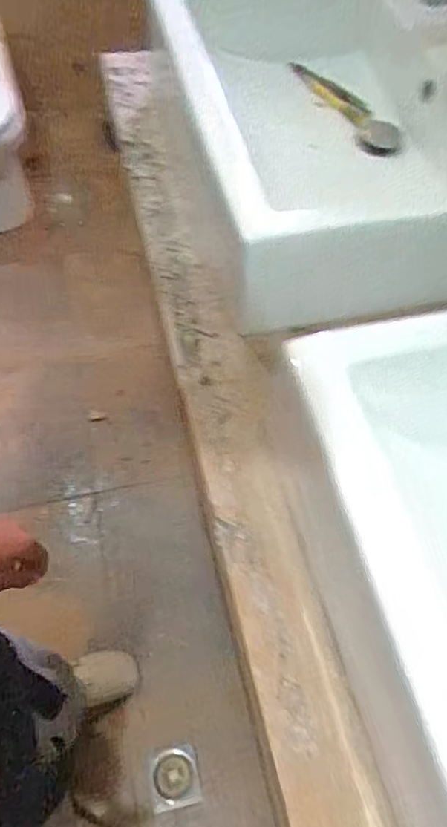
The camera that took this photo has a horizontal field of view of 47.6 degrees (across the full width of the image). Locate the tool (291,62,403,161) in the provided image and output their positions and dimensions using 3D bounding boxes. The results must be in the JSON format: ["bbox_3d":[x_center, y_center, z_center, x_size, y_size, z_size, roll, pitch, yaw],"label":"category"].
[{"bbox_3d":[0.184,-0.507,0.826,0.071,0.049,0.295,-24,64,-16],"label":"tool"}]

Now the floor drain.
[{"bbox_3d":[-0.101,0.758,1.053,0.100,0.006,0.106,-8,64,-11],"label":"floor drain"}]

